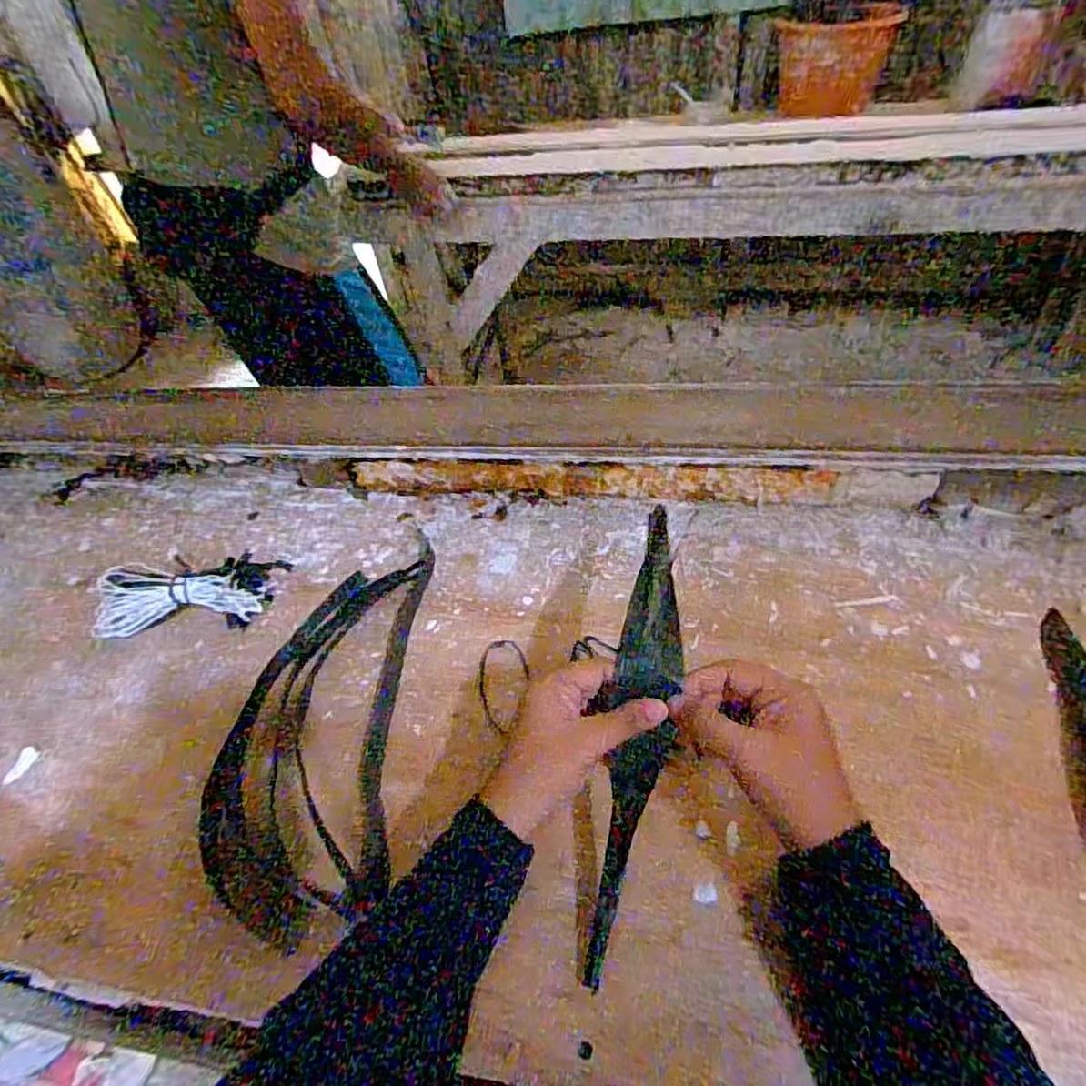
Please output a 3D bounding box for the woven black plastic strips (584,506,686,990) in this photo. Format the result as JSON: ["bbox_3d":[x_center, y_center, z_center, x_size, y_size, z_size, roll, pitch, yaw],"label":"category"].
[{"bbox_3d":[0.059,0.112,0.393,0.043,0.054,0.281,7,77,14],"label":"woven black plastic strips"}]

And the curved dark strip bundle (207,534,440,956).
[{"bbox_3d":[-0.170,0.131,0.496,0.134,0.023,0.308,-6,44,4],"label":"curved dark strip bundle"}]

